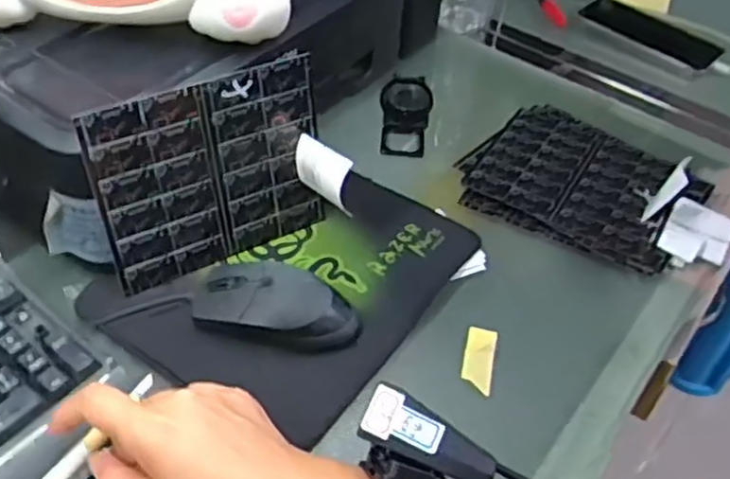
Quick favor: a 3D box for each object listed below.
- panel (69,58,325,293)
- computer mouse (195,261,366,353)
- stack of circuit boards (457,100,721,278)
[{"bbox_3d":[-0.108,-0.045,0.530,0.165,0.141,0.006,-22,40,-26],"label":"panel"},{"bbox_3d":[-0.062,0.046,0.514,0.116,0.031,0.053,12,45,4],"label":"computer mouse"},{"bbox_3d":[0.200,-0.057,0.673,0.191,0.015,0.181,28,48,20],"label":"stack of circuit boards"}]

